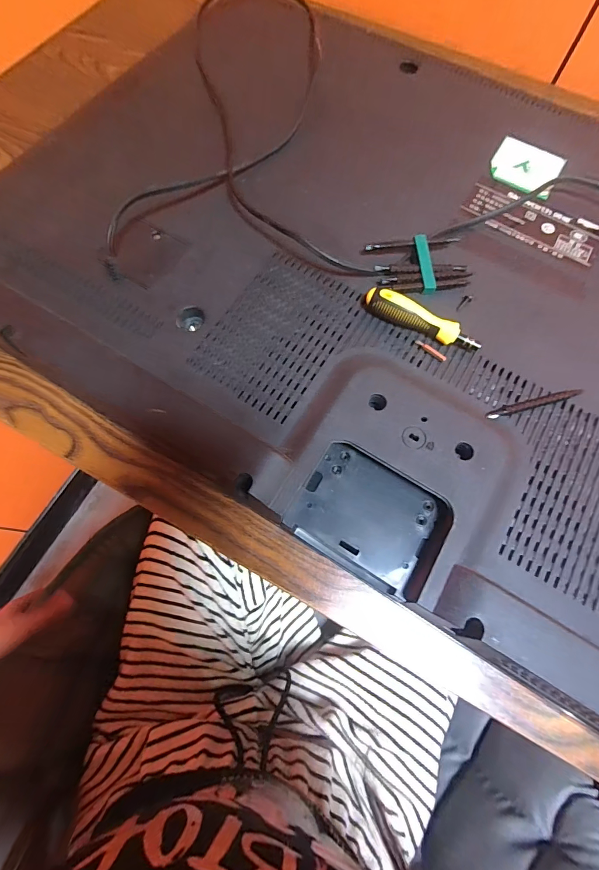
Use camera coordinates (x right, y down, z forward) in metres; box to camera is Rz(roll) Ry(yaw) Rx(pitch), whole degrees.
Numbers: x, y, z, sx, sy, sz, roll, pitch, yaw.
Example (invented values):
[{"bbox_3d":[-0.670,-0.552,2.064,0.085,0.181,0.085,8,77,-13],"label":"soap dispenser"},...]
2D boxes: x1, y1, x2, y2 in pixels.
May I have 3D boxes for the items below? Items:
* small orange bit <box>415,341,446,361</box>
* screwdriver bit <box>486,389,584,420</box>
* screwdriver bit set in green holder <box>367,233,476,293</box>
[{"bbox_3d":[0.104,-0.067,0.299,0.027,0.004,0.005,38,74,10],"label":"small orange bit"},{"bbox_3d":[0.177,-0.025,0.286,0.079,0.007,0.008,-16,72,-7],"label":"screwdriver bit"},{"bbox_3d":[0.102,-0.142,0.318,0.079,0.015,0.050,-13,72,-6],"label":"screwdriver bit set in green holder"}]

